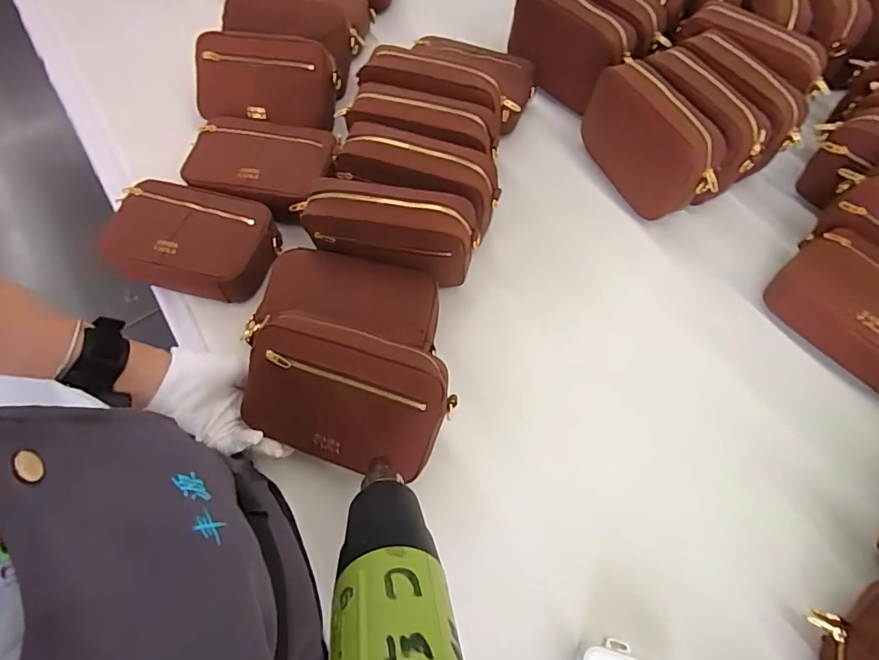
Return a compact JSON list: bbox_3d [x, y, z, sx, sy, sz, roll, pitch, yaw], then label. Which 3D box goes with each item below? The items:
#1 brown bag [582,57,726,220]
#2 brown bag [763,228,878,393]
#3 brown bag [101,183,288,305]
[{"bbox_3d":[0.278,-0.244,0.636,0.072,0.138,0.201,-21,65,-10],"label":"brown bag"},{"bbox_3d":[0.495,-0.023,0.547,0.132,0.068,0.193,-39,69,-17],"label":"brown bag"},{"bbox_3d":[-0.306,-0.114,0.600,0.203,0.056,0.128,12,64,6],"label":"brown bag"}]

